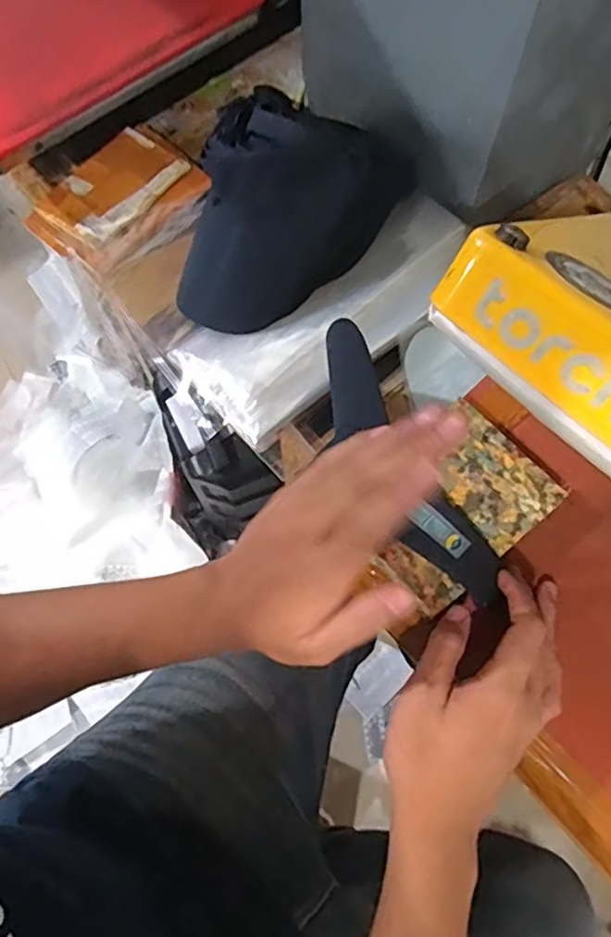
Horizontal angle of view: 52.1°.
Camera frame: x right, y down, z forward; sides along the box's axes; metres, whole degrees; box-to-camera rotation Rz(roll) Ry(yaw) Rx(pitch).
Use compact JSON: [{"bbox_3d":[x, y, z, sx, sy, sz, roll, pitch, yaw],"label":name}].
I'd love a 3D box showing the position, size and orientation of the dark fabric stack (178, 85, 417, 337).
[{"bbox_3d":[-0.030,-0.260,0.645,0.175,0.129,0.212,38,75,14],"label":"dark fabric stack"}]

